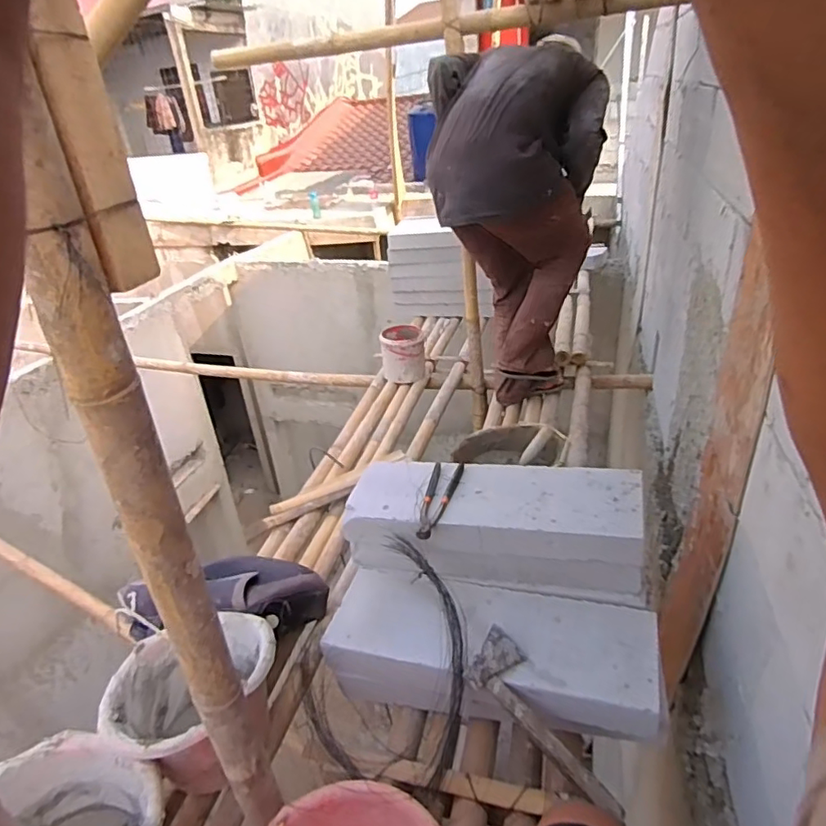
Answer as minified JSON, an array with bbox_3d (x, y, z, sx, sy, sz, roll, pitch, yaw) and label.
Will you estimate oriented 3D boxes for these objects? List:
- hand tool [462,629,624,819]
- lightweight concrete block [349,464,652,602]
[{"bbox_3d":[0.217,0.517,0.933,0.109,0.025,0.321,-28,65,-33],"label":"hand tool"},{"bbox_3d":[0.158,0.236,1.209,0.612,0.183,0.219,3,31,15],"label":"lightweight concrete block"}]

